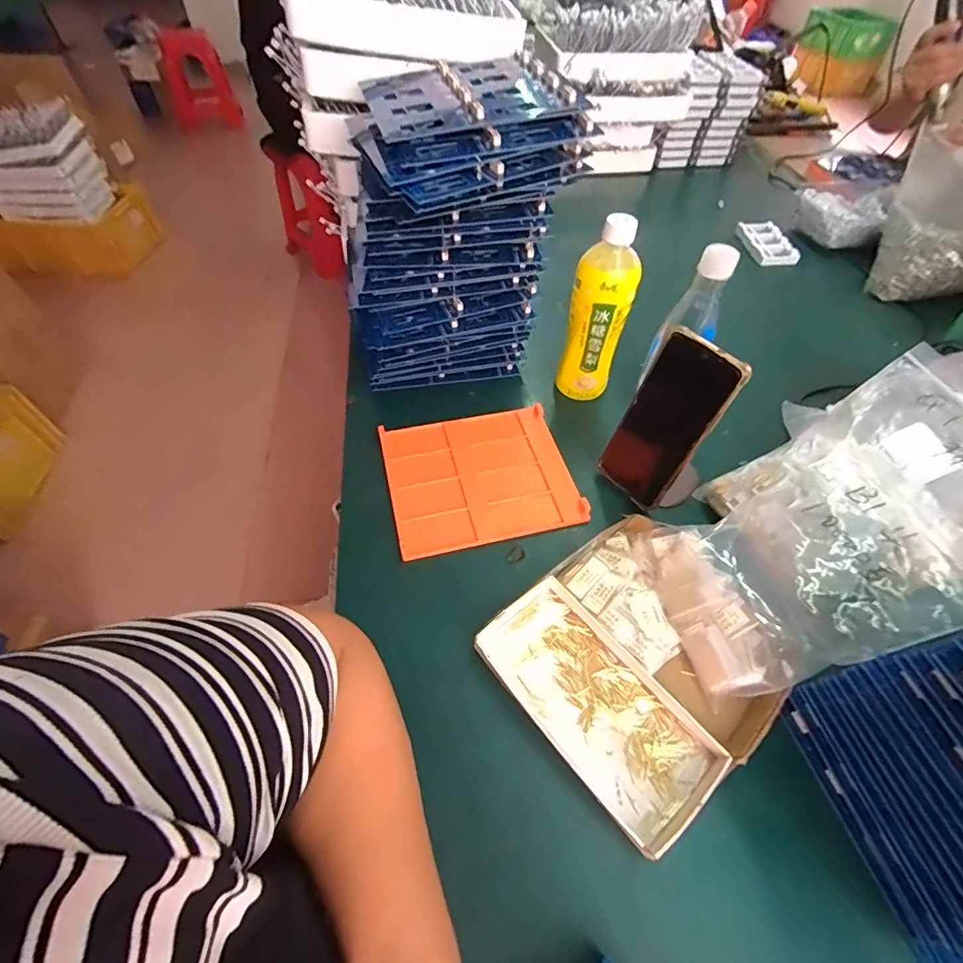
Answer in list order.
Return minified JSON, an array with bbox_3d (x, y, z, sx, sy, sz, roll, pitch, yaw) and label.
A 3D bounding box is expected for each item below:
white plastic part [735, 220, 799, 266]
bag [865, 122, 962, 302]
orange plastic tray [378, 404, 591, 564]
[{"bbox_3d":[0.510,-0.425,0.844,0.071,0.018,0.121,-7,53,-6],"label":"white plastic part"},{"bbox_3d":[0.701,-0.397,0.711,0.171,0.175,0.209,-37,61,-25],"label":"bag"},{"bbox_3d":[-0.003,-0.008,0.521,0.194,0.007,0.169,-12,56,-9],"label":"orange plastic tray"}]

